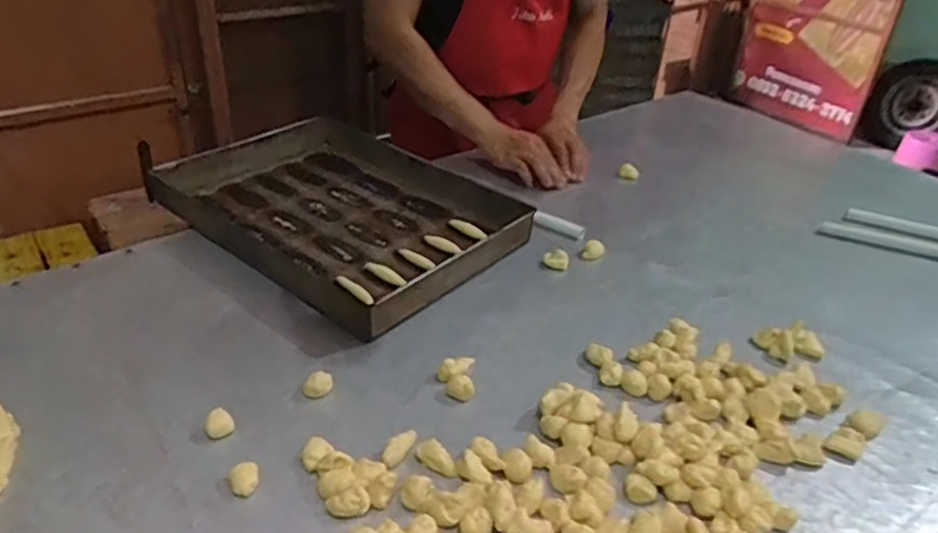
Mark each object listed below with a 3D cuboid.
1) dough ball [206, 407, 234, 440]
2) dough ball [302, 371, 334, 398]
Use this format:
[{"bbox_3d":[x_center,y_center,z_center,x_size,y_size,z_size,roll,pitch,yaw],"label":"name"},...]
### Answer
[{"bbox_3d":[-0.257,0.161,0.692,0.027,0.017,0.029,-10,35,-19],"label":"dough ball"},{"bbox_3d":[-0.168,0.131,0.749,0.033,0.016,0.025,-6,34,-13],"label":"dough ball"}]

